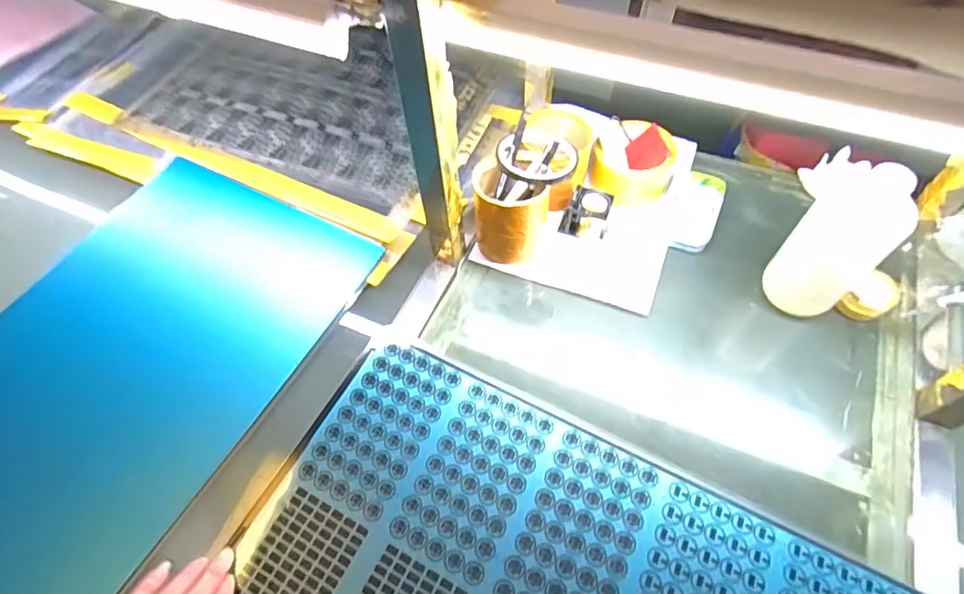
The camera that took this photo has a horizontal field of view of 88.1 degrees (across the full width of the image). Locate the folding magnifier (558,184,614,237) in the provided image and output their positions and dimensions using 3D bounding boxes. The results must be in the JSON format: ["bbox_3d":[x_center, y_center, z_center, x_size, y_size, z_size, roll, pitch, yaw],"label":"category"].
[{"bbox_3d":[0.121,-0.099,0.578,0.051,0.046,0.043,17,60,13],"label":"folding magnifier"}]

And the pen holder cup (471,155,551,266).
[{"bbox_3d":[0.029,-0.091,0.557,0.079,0.097,0.069,24,62,17],"label":"pen holder cup"}]

